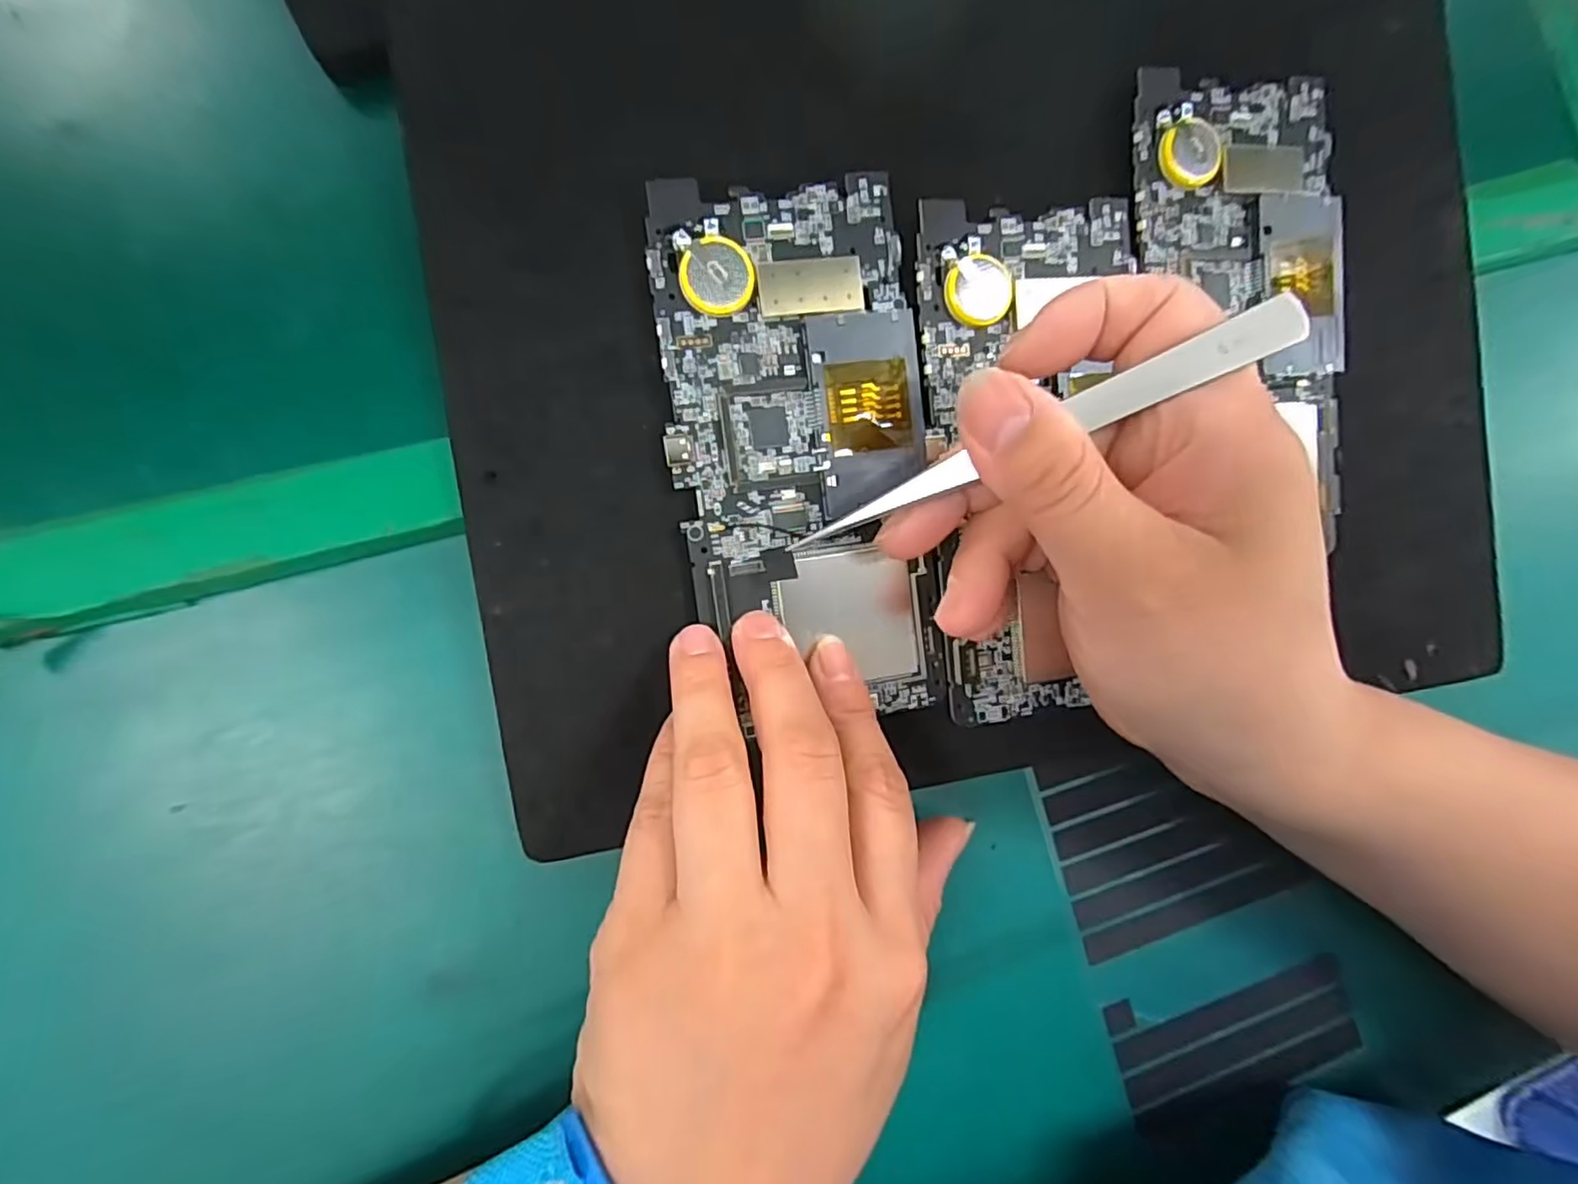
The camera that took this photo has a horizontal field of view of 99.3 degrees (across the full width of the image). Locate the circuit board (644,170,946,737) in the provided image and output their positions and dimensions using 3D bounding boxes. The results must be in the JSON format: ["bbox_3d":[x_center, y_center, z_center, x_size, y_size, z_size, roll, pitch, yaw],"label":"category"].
[{"bbox_3d":[0.004,-0.038,0.194,0.072,0.006,0.149,-8,98,-9],"label":"circuit board"}]

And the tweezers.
[{"bbox_3d":[0.055,-0.037,0.161,0.121,0.004,0.010,-22,90,21],"label":"tweezers"}]

